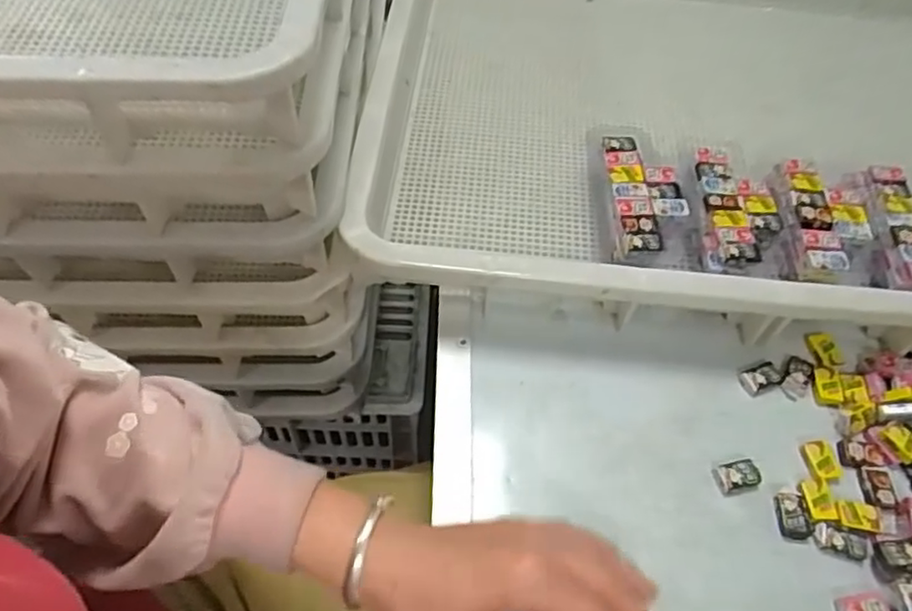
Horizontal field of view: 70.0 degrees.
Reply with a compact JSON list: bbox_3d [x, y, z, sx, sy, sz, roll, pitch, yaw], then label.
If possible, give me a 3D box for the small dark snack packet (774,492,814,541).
[{"bbox_3d":[0.213,0.132,0.410,0.018,0.006,0.028,3,54,-1],"label":"small dark snack packet"}]

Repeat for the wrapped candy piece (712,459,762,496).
[{"bbox_3d":[0.184,0.111,0.425,0.029,0.008,0.020,-13,55,-12],"label":"wrapped candy piece"}]

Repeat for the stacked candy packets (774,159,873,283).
[{"bbox_3d":[0.280,-0.063,0.491,0.063,0.012,0.116,11,54,5],"label":"stacked candy packets"}]

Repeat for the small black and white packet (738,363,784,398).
[{"bbox_3d":[0.220,0.052,0.470,0.031,0.006,0.019,-19,57,-16],"label":"small black and white packet"}]

